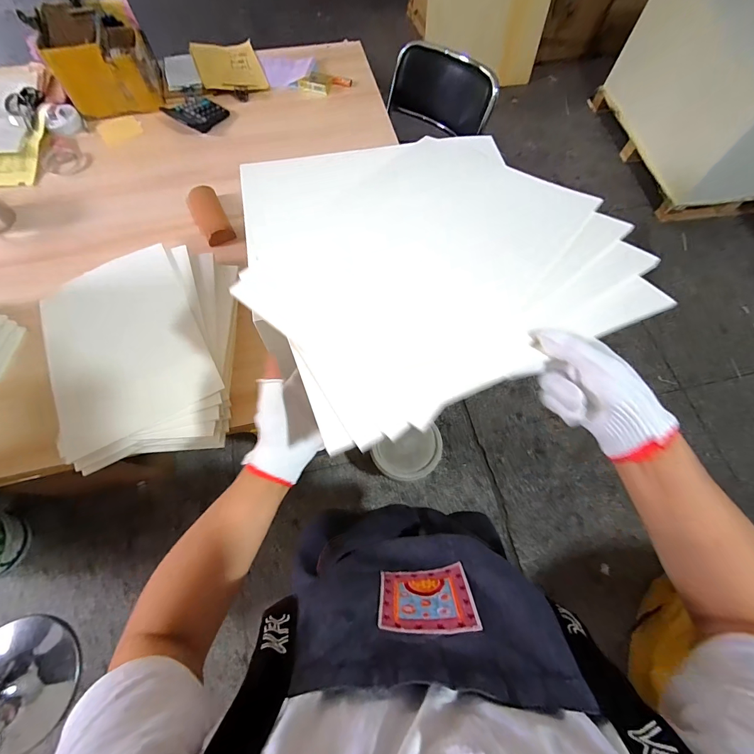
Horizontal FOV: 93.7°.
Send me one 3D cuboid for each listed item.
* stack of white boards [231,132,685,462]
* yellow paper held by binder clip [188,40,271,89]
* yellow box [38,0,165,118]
[{"bbox_3d":[0.048,-0.169,0.440,0.399,0.039,0.425,-26,64,-7],"label":"stack of white boards"},{"bbox_3d":[-0.454,-0.957,1.076,0.190,0.036,0.295,-19,69,-9],"label":"yellow paper held by binder clip"},{"bbox_3d":[-0.744,-0.865,0.972,0.239,0.146,0.235,-22,70,-10],"label":"yellow box"}]

